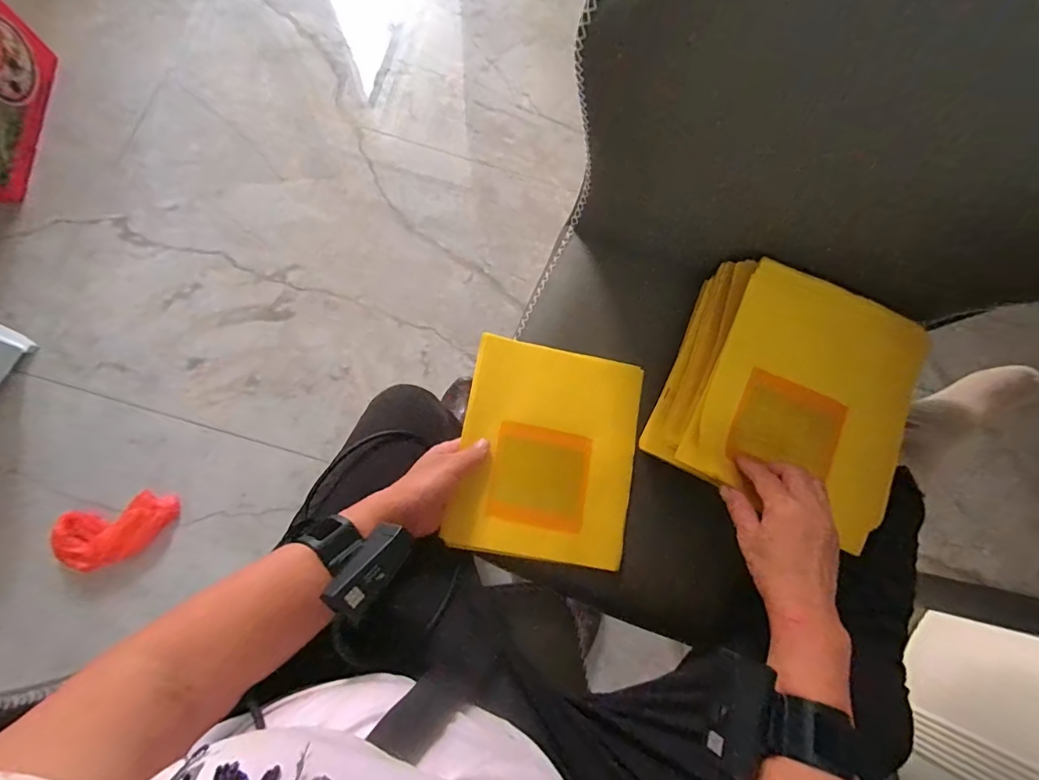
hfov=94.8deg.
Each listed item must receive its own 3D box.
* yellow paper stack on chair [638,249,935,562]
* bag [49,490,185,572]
[{"bbox_3d":[0.278,0.007,0.495,0.224,0.077,0.236,25,78,5],"label":"yellow paper stack on chair"},{"bbox_3d":[-0.738,0.260,0.898,0.179,0.092,0.105,-18,79,-8],"label":"bag"}]

